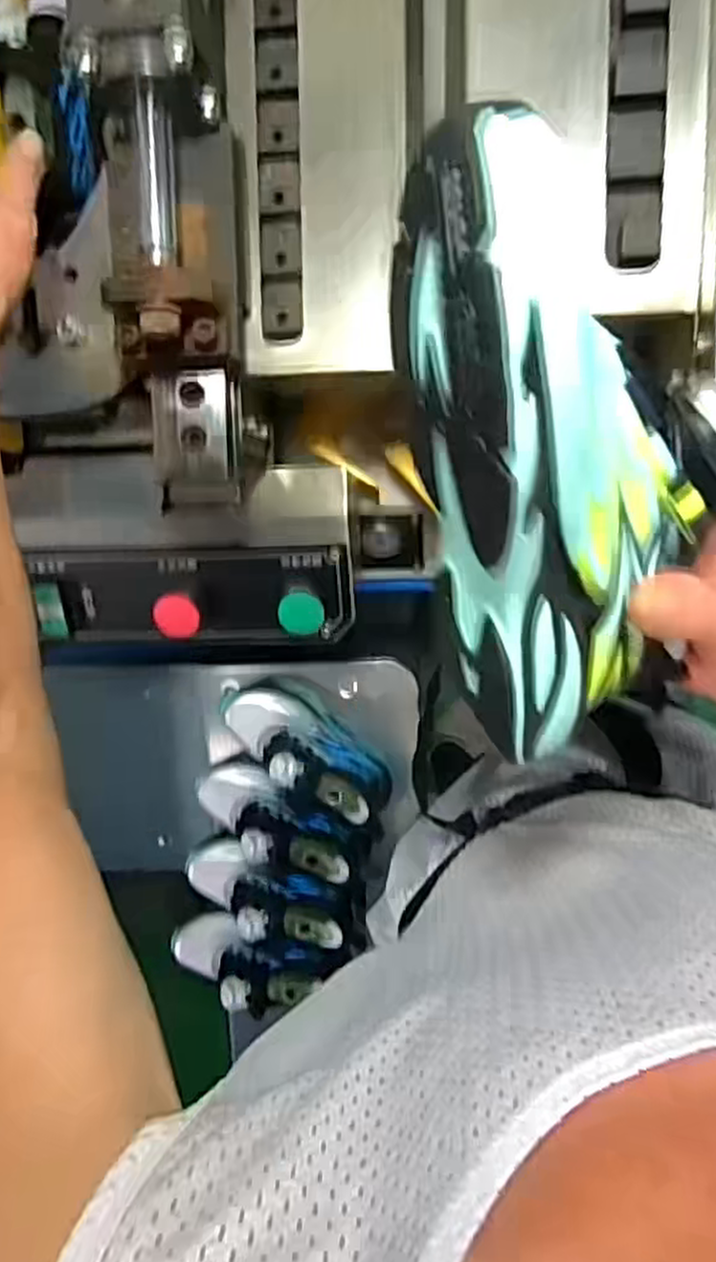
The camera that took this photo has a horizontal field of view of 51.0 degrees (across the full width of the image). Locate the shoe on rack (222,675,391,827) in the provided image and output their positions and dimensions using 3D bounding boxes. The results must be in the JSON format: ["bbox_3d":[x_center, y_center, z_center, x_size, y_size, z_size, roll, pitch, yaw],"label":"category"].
[{"bbox_3d":[-0.052,0.120,0.771,0.191,0.123,0.074,32,98,2],"label":"shoe on rack"}]

